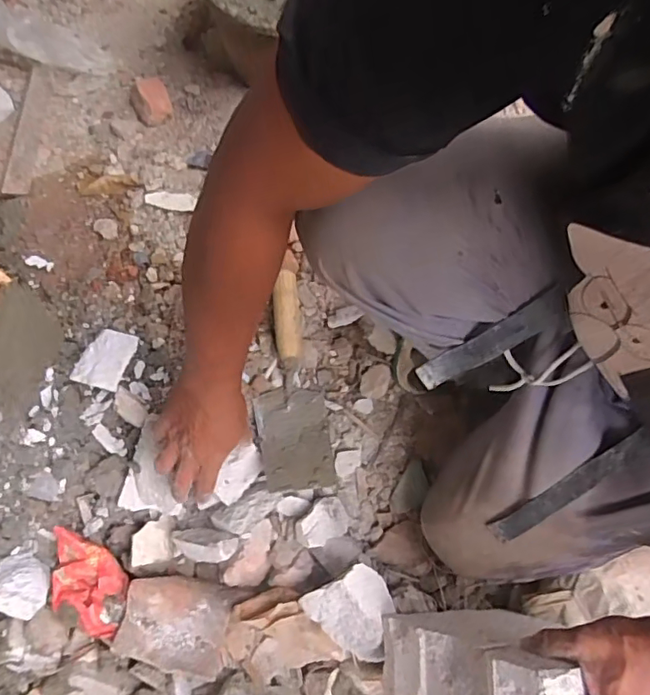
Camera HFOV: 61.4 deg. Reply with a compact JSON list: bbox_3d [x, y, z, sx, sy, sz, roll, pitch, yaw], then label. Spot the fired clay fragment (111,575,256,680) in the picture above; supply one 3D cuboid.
[{"bbox_3d":[-0.161,0.310,0.621,0.133,0.035,0.097,10,71,1],"label":"fired clay fragment"}]

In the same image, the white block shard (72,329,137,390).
[{"bbox_3d":[-0.284,0.015,0.711,0.060,0.032,0.076,22,71,5],"label":"white block shard"}]

